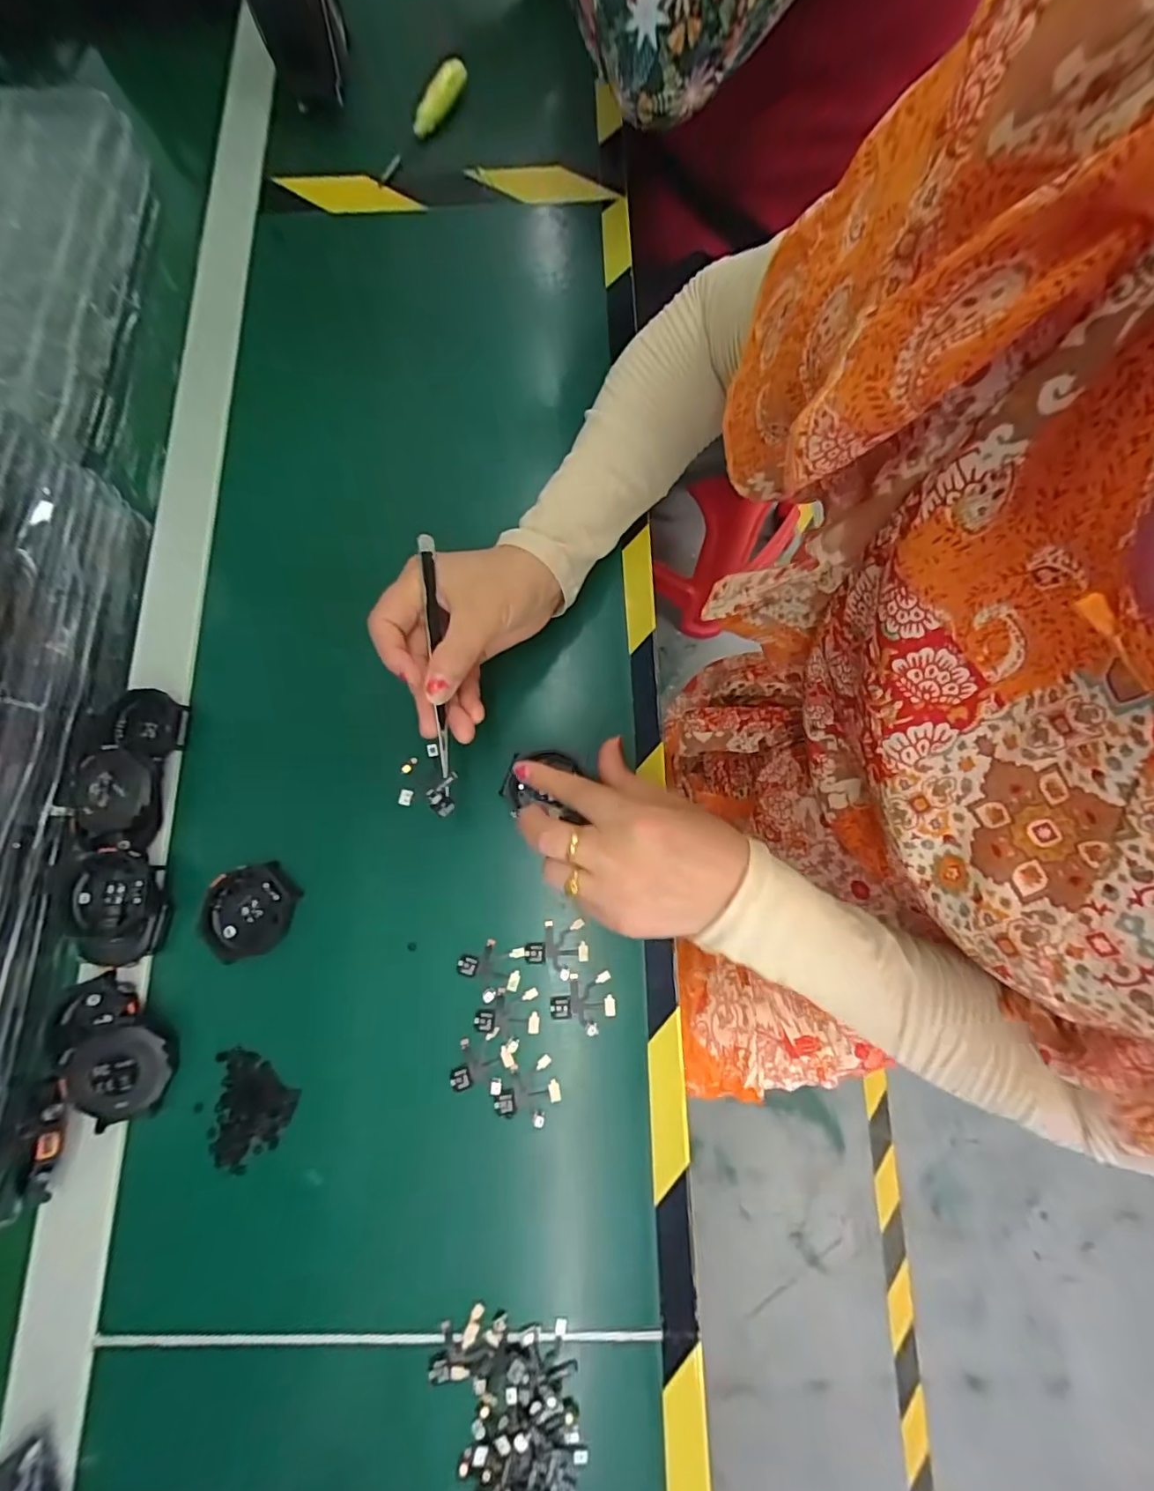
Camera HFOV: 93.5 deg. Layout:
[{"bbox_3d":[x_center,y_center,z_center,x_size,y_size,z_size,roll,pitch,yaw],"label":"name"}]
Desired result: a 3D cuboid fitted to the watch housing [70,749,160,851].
[{"bbox_3d":[-0.269,0.030,0.316,0.046,0.012,0.055,-6,76,1],"label":"watch housing"}]

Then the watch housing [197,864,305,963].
[{"bbox_3d":[-0.190,0.096,0.314,0.053,0.012,0.048,-41,79,-7],"label":"watch housing"}]

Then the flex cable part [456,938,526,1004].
[{"bbox_3d":[-0.049,0.126,0.305,0.035,0.004,0.031,11,77,5],"label":"flex cable part"}]

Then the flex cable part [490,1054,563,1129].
[{"bbox_3d":[-0.027,0.187,0.290,0.035,0.004,0.030,-20,77,-3],"label":"flex cable part"}]

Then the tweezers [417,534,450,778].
[{"bbox_3d":[-0.073,-0.047,0.284,0.008,0.005,0.124,-5,90,0],"label":"tweezers"}]

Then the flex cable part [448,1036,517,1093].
[{"bbox_3d":[-0.050,0.173,0.293,0.036,0.004,0.025,-1,76,2],"label":"flex cable part"}]

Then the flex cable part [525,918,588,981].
[{"bbox_3d":[-0.011,0.115,0.306,0.035,0.004,0.031,0,77,2],"label":"flex cable part"}]

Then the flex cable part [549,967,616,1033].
[{"bbox_3d":[0.003,0.142,0.300,0.034,0.004,0.031,4,77,3],"label":"flex cable part"}]

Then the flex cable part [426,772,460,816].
[{"bbox_3d":[-0.069,0.027,0.287,0.020,0.004,0.016,-37,104,-13],"label":"flex cable part"}]

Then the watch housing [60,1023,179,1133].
[{"bbox_3d":[-0.240,0.173,0.287,0.049,0.012,0.049,-18,93,-13],"label":"watch housing"}]

